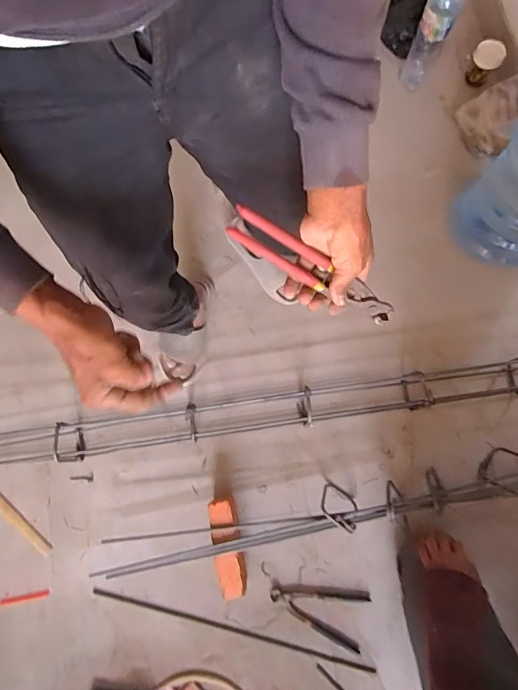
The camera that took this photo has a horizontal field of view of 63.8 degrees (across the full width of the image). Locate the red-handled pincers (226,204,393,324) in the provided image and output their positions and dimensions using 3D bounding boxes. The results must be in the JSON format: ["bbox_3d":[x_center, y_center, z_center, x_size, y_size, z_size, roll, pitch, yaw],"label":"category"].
[{"bbox_3d":[0.065,-0.086,0.483,0.221,0.037,0.028,29,77,-17],"label":"red-handled pincers"}]

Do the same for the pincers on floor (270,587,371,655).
[{"bbox_3d":[0.130,0.581,0.917,0.211,0.017,0.115,18,77,4],"label":"pincers on floor"}]

